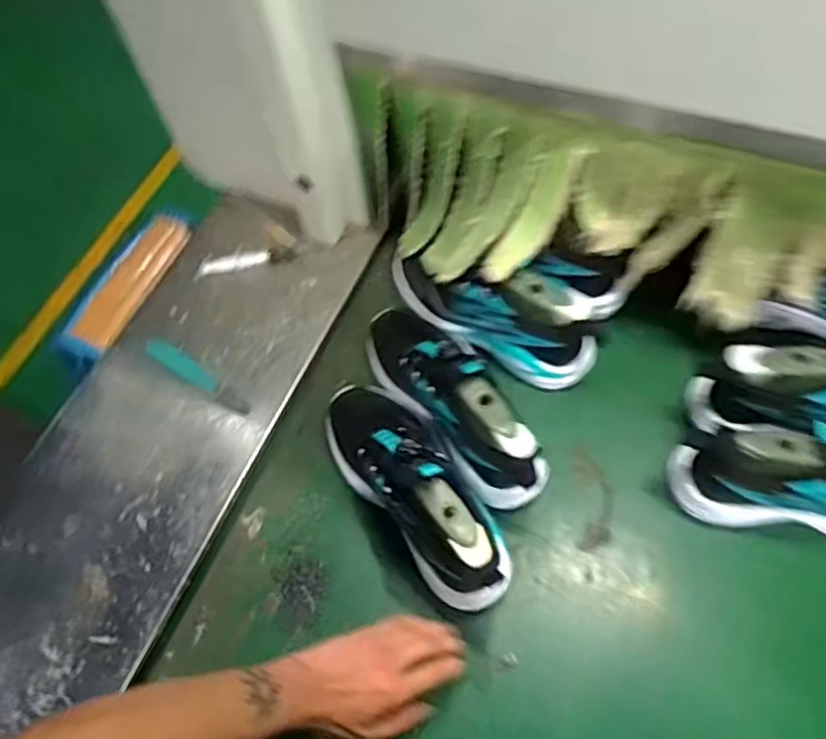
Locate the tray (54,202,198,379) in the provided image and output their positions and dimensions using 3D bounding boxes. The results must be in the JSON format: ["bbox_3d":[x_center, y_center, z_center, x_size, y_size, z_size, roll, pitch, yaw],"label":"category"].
[{"bbox_3d":[-0.527,-0.157,1.205,0.059,0.072,0.359,18,64,14],"label":"tray"}]

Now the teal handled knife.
[{"bbox_3d":[-0.247,0.009,0.755,0.156,0.015,0.025,31,67,19],"label":"teal handled knife"}]

